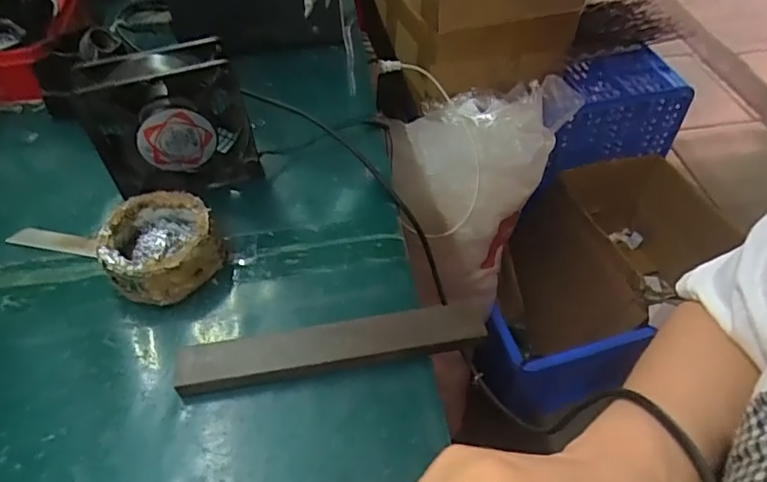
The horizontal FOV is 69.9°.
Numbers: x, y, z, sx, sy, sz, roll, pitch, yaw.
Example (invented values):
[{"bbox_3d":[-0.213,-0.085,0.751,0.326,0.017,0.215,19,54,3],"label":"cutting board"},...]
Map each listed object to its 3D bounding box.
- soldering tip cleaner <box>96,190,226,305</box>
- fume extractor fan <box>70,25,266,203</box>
[{"bbox_3d":[-0.174,0.003,0.429,0.081,0.039,0.089,-2,49,2],"label":"soldering tip cleaner"},{"bbox_3d":[-0.178,-0.100,0.462,0.123,0.123,0.059,-22,51,-16],"label":"fume extractor fan"}]

